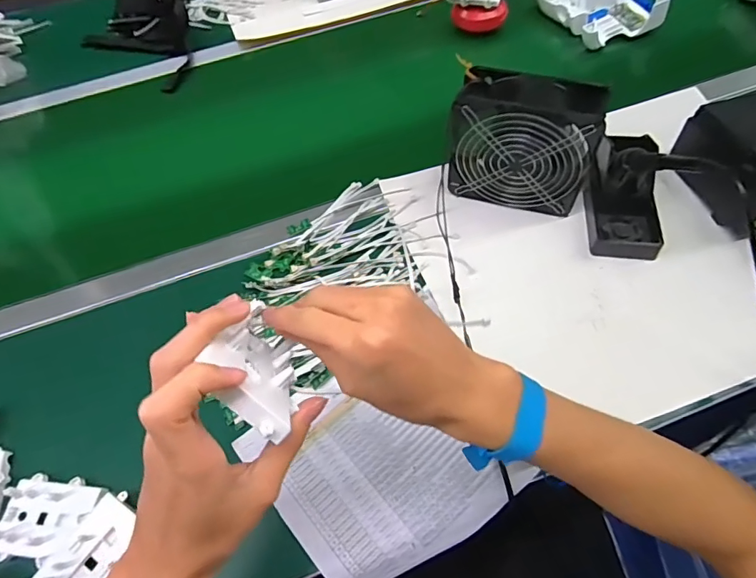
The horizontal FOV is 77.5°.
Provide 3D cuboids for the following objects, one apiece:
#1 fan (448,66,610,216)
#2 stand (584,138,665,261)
[{"bbox_3d":[0.165,-0.165,0.548,0.158,0.153,0.064,16,61,13],"label":"fan"},{"bbox_3d":[0.289,-0.114,0.540,0.077,0.098,0.133,4,59,6],"label":"stand"}]

